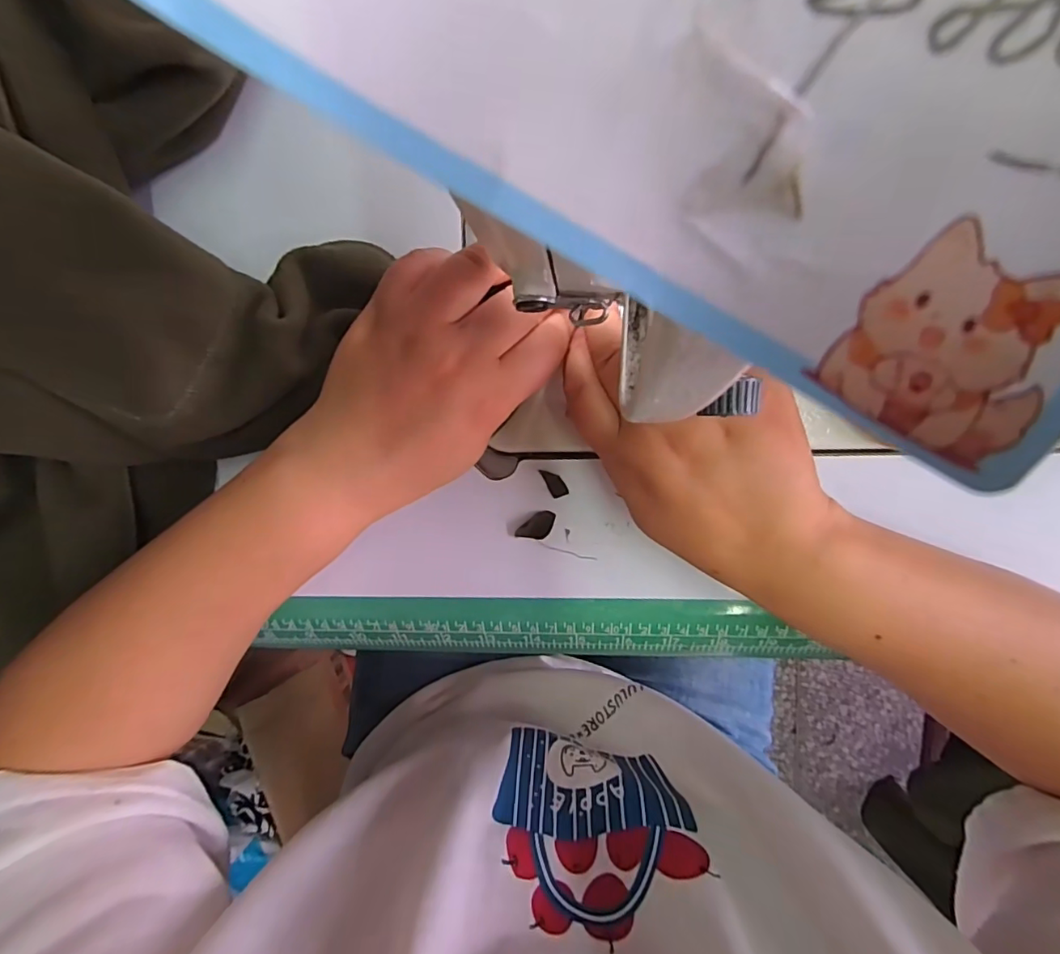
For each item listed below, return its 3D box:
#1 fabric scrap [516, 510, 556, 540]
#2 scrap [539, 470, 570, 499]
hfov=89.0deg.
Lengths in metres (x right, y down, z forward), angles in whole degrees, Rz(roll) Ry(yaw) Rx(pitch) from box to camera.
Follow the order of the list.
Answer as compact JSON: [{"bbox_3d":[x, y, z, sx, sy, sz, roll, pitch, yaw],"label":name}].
[{"bbox_3d":[0.004,0.027,0.280,0.022,0.005,0.013,-45,91,8],"label":"fabric scrap"},{"bbox_3d":[0.013,0.003,0.277,0.008,0.004,0.016,-26,93,8],"label":"scrap"}]

